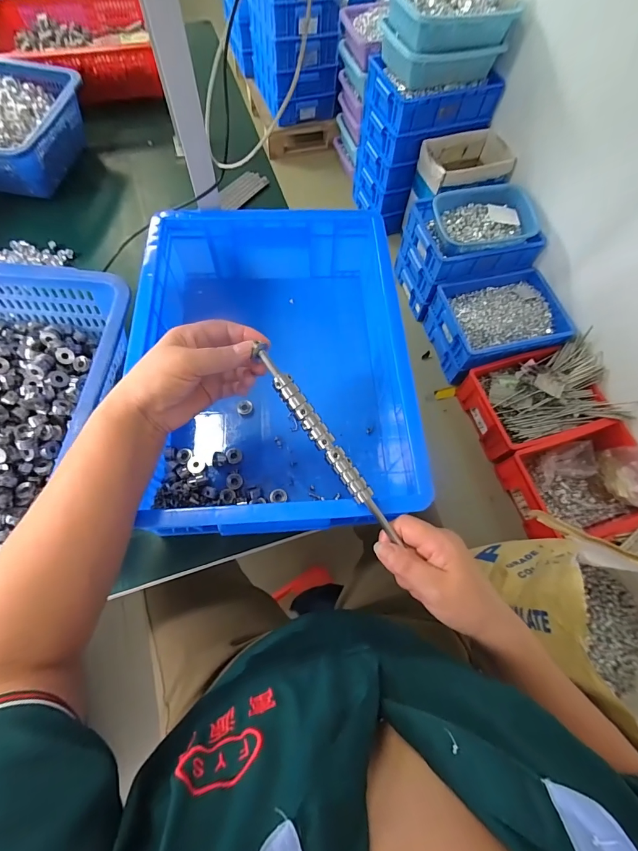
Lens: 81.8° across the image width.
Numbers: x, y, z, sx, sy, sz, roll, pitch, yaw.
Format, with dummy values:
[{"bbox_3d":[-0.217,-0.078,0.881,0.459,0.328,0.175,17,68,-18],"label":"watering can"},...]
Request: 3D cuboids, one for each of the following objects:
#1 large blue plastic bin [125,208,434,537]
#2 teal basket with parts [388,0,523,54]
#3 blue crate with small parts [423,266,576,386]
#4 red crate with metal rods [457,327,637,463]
[{"bbox_3d":[-0.057,-0.079,0.458,0.298,0.115,0.405,-2,67,-4],"label":"large blue plastic bin"},{"bbox_3d":[0.432,-1.372,1.212,0.404,0.104,0.287,-19,69,-11],"label":"teal basket with parts"},{"bbox_3d":[0.663,-0.385,1.391,0.463,0.171,0.323,-17,69,-10],"label":"blue crate with small parts"},{"bbox_3d":[0.766,-0.106,1.269,0.466,0.164,0.333,-14,68,-9],"label":"red crate with metal rods"}]

